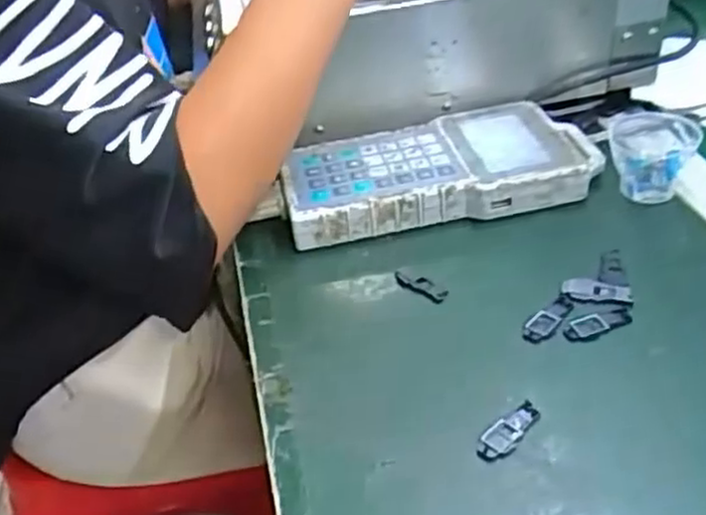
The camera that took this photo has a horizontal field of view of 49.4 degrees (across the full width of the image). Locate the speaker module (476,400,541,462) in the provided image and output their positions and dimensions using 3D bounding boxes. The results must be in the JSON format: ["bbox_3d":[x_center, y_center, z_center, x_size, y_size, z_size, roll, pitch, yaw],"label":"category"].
[{"bbox_3d":[0.076,0.086,0.377,0.040,0.005,0.016,-33,43,-31],"label":"speaker module"}]

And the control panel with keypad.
[{"bbox_3d":[0.065,-0.062,0.558,0.229,0.037,0.105,-10,36,-4],"label":"control panel with keypad"}]

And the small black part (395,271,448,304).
[{"bbox_3d":[0.042,0.017,0.477,0.039,0.004,0.015,23,45,35],"label":"small black part"}]

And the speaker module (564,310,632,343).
[{"bbox_3d":[0.139,0.037,0.436,0.041,0.004,0.014,-15,36,-11],"label":"speaker module"}]

